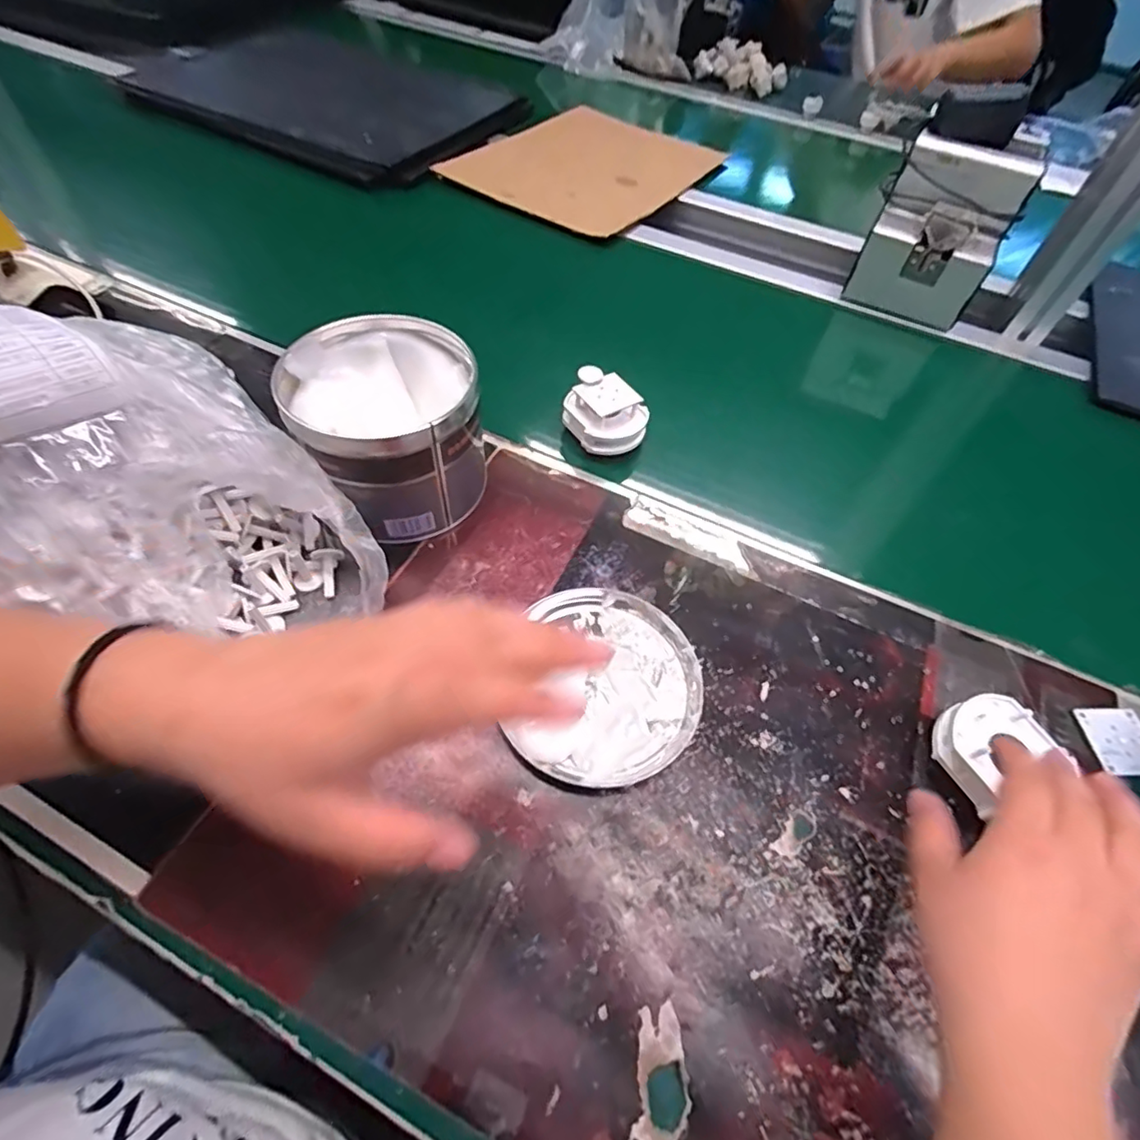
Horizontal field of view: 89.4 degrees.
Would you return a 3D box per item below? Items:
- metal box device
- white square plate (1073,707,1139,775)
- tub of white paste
[{"bbox_3d":[0.394,-0.359,0.620,0.121,0.141,0.082,26,57,13],"label":"metal box device"},{"bbox_3d":[0.353,0.109,0.369,0.043,0.004,0.043,2,55,-4],"label":"white square plate"},{"bbox_3d":[-0.125,-0.101,0.416,0.117,0.097,0.127,3,55,-4],"label":"tub of white paste"}]

